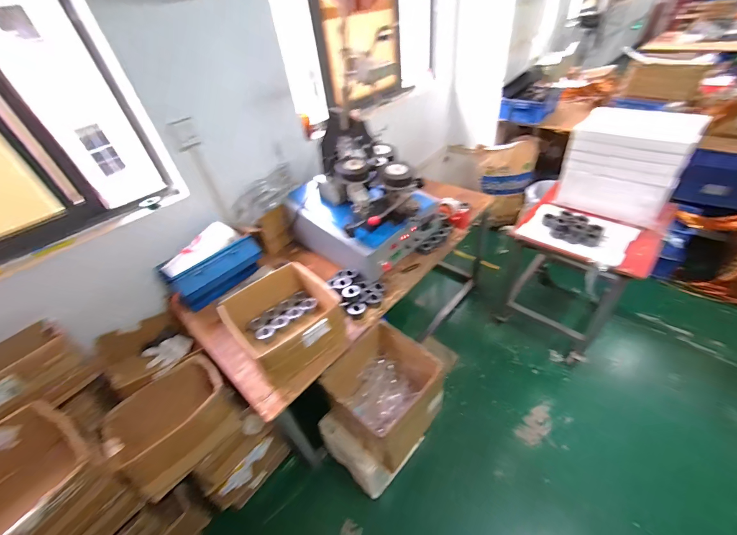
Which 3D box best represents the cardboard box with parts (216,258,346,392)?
[{"bbox_3d":[-0.274,0.184,1.113,0.350,0.167,0.347,31,54,35],"label":"cardboard box with parts"}]

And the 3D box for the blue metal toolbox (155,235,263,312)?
[{"bbox_3d":[-0.677,0.003,1.369,0.209,0.188,0.375,28,53,33],"label":"blue metal toolbox"}]

